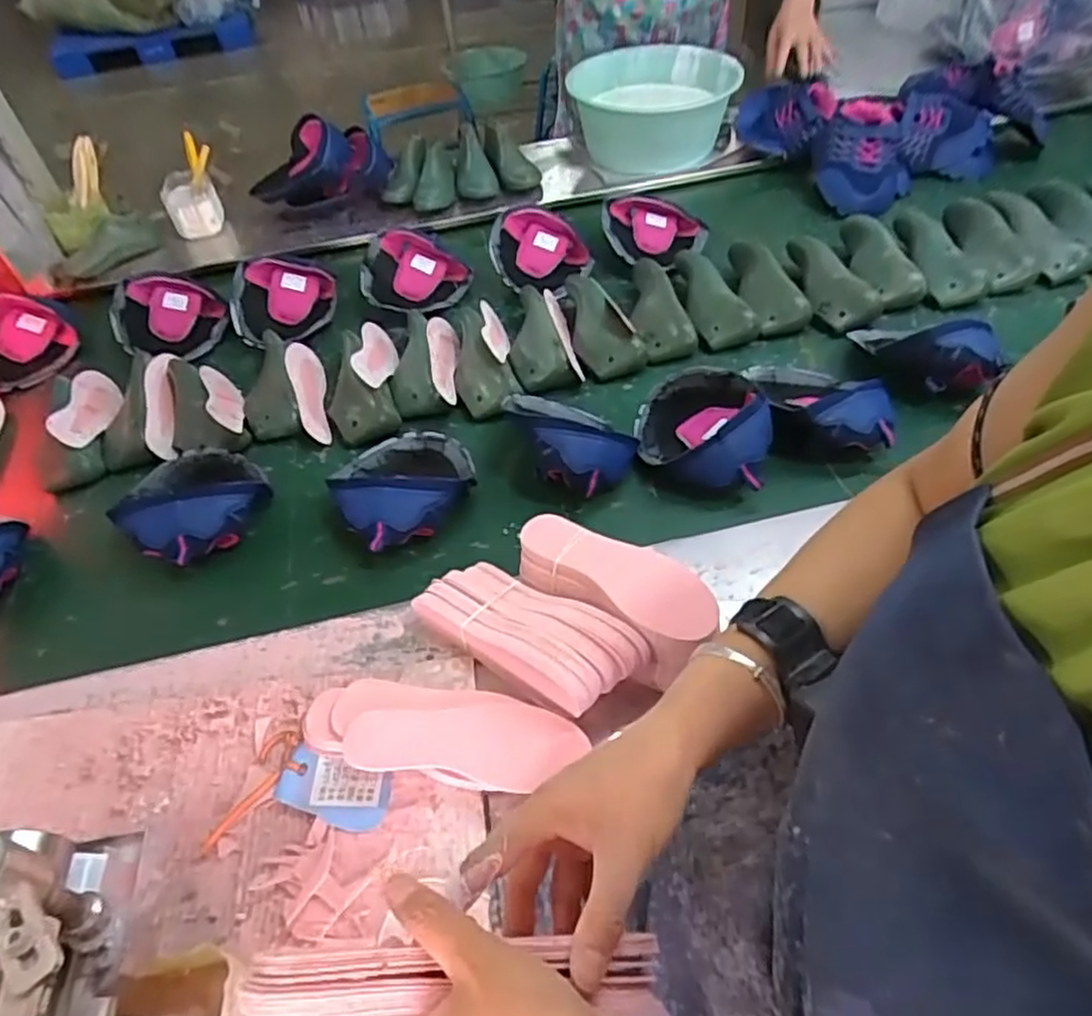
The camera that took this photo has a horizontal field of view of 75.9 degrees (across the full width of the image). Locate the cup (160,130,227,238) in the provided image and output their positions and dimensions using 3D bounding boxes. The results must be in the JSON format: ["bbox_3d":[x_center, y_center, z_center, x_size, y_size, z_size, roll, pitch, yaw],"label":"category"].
[{"bbox_3d":[-0.673,-0.605,1.324,0.109,0.139,0.116,-23,52,-17],"label":"cup"}]

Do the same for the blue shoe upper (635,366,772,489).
[{"bbox_3d":[0.181,-0.104,0.825,0.144,0.103,0.167,6,50,7],"label":"blue shoe upper"}]

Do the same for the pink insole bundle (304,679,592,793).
[{"bbox_3d":[-0.086,0.188,0.575,0.224,0.043,0.075,5,50,7],"label":"pink insole bundle"}]

